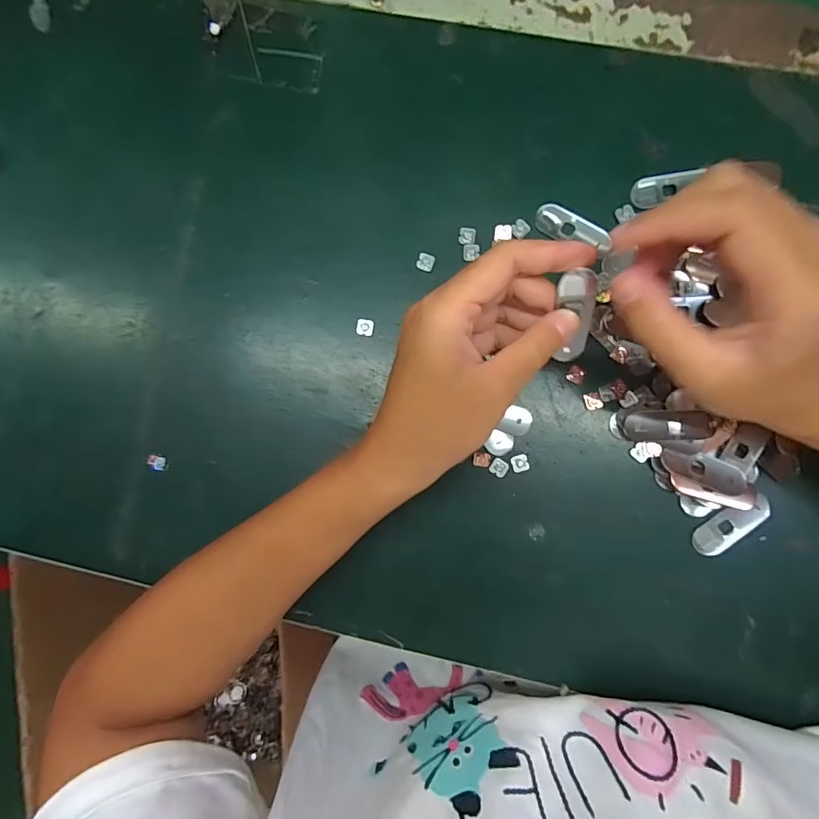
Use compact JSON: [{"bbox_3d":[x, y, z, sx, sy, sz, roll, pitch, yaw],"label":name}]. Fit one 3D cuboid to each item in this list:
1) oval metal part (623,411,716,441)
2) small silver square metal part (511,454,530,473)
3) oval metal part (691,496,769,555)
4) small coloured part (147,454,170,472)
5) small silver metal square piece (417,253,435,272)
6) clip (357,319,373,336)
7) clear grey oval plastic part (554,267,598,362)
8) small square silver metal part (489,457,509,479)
[{"bbox_3d":[0.155,0.010,0.269,0.048,0.007,0.017,-2,88,4],"label":"oval metal part"},{"bbox_3d":[0.069,0.033,0.276,0.010,0.004,0.010,-17,87,3],"label":"small silver square metal part"},{"bbox_3d":[0.193,0.069,0.268,0.049,0.004,0.018,-36,86,2],"label":"oval metal part"},{"bbox_3d":[-0.165,0.035,0.295,0.012,0.004,0.011,-4,88,4],"label":"small coloured part"},{"bbox_3d":[0.010,-0.093,0.282,0.010,0.004,0.011,22,90,5],"label":"small silver metal square piece"},{"bbox_3d":[-0.028,-0.053,0.286,0.011,0.004,0.010,10,89,4],"label":"clip"},{"bbox_3d":[0.083,-0.046,0.220,0.016,0.004,0.049,-11,128,4],"label":"clear grey oval plastic part"},{"bbox_3d":[0.055,0.036,0.276,0.011,0.004,0.010,34,91,5],"label":"small square silver metal part"}]

